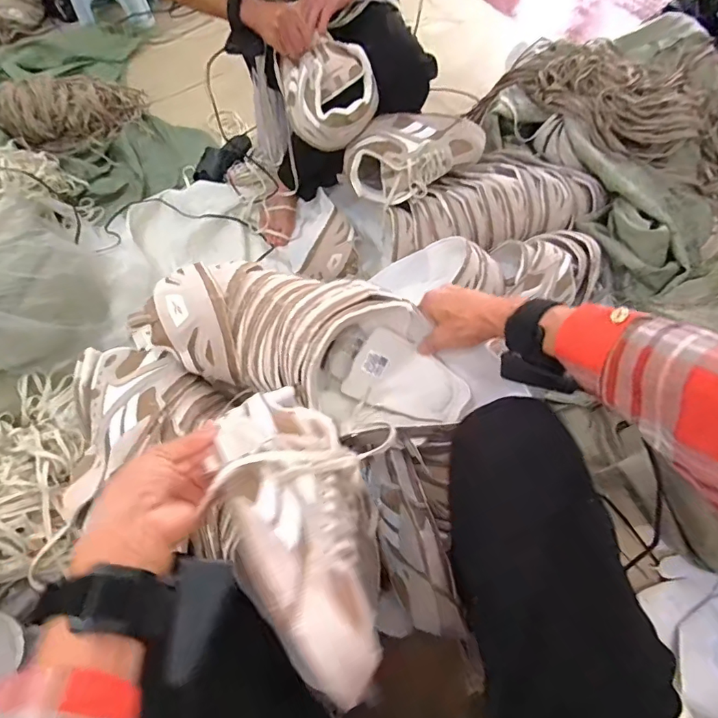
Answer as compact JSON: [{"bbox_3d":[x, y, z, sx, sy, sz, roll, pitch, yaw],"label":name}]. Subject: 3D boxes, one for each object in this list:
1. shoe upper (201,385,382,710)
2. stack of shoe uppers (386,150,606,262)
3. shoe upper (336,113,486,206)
[{"bbox_3d":[-0.040,0.129,0.383,0.109,0.092,0.229,-26,62,-11],"label":"shoe upper"},{"bbox_3d":[0.265,-0.330,0.983,0.430,0.102,0.168,-14,61,-5],"label":"stack of shoe uppers"},{"bbox_3d":[0.105,-0.400,0.942,0.264,0.107,0.128,-36,65,-16],"label":"shoe upper"}]

